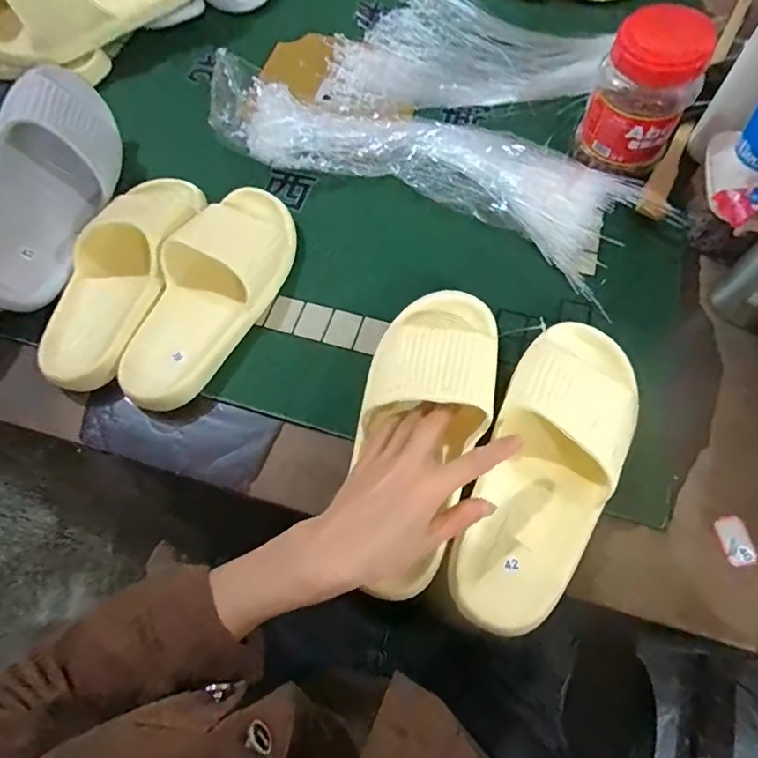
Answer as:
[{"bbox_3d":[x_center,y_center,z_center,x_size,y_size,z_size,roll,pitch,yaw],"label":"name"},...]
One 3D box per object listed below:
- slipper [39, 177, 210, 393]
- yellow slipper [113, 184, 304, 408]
[{"bbox_3d":[-0.254,-0.112,0.477,0.097,0.063,0.241,11,66,7],"label":"slipper"},{"bbox_3d":[-0.162,-0.088,0.477,0.099,0.062,0.243,22,68,12],"label":"yellow slipper"}]

